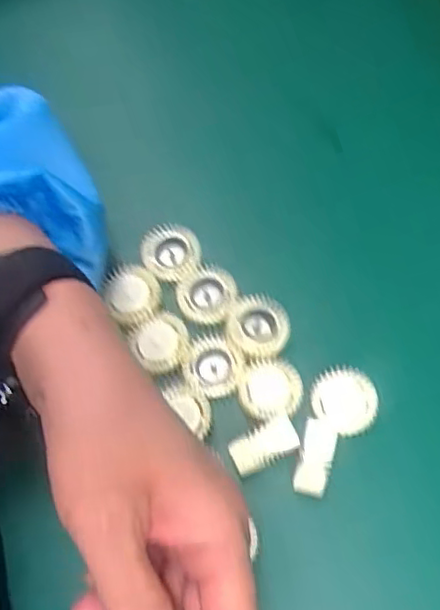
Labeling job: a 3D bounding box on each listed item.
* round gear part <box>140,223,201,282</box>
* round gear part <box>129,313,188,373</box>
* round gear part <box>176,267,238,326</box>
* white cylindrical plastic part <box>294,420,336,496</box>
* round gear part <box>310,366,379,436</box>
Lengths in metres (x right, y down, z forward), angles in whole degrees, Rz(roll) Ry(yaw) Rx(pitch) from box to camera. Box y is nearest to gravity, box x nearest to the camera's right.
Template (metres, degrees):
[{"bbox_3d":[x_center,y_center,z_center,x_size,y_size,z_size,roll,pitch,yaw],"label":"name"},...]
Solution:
[{"bbox_3d":[-0.027,-0.029,0.352,0.031,0.015,0.029,-1,68,2],"label":"round gear part"},{"bbox_3d":[-0.031,0.021,0.334,0.029,0.014,0.028,-23,69,-6],"label":"round gear part"},{"bbox_3d":[-0.007,-0.005,0.343,0.030,0.011,0.032,-1,68,2],"label":"round gear part"},{"bbox_3d":[0.045,0.072,0.298,0.015,0.008,0.034,12,87,7],"label":"white cylindrical plastic part"},{"bbox_3d":[0.062,0.047,0.313,0.032,0.005,0.033,-1,68,2],"label":"round gear part"}]

